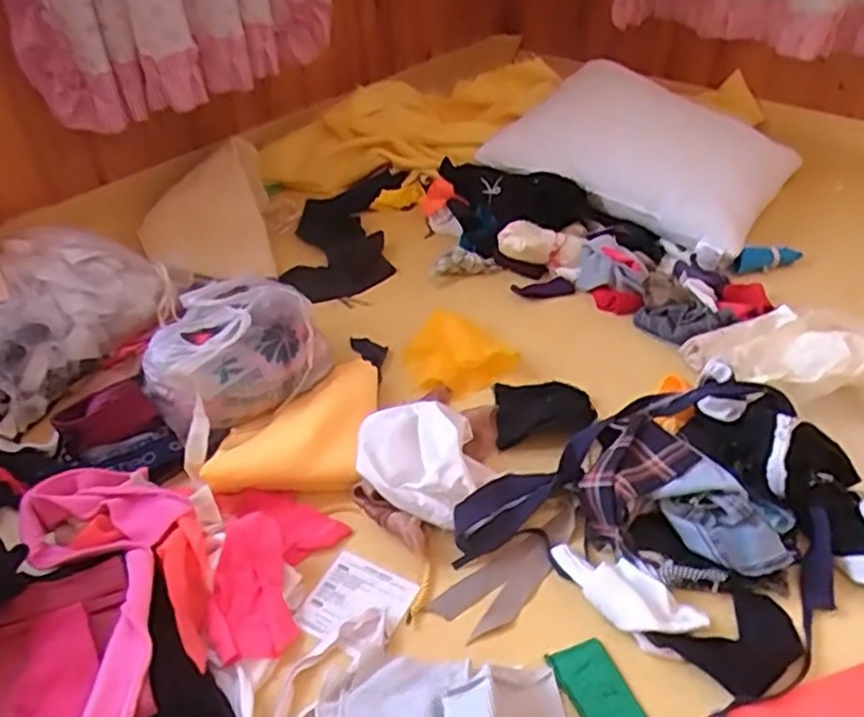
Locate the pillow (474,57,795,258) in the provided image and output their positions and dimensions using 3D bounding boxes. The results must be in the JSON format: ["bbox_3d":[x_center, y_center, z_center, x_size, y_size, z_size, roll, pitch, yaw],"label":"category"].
[{"bbox_3d":[0.368,-0.401,1.308,0.537,0.193,0.338,19,43,22],"label":"pillow"}]

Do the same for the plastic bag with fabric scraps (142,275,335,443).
[{"bbox_3d":[-0.258,-0.010,0.915,0.218,0.139,0.179,-25,42,-28],"label":"plastic bag with fabric scraps"}]

